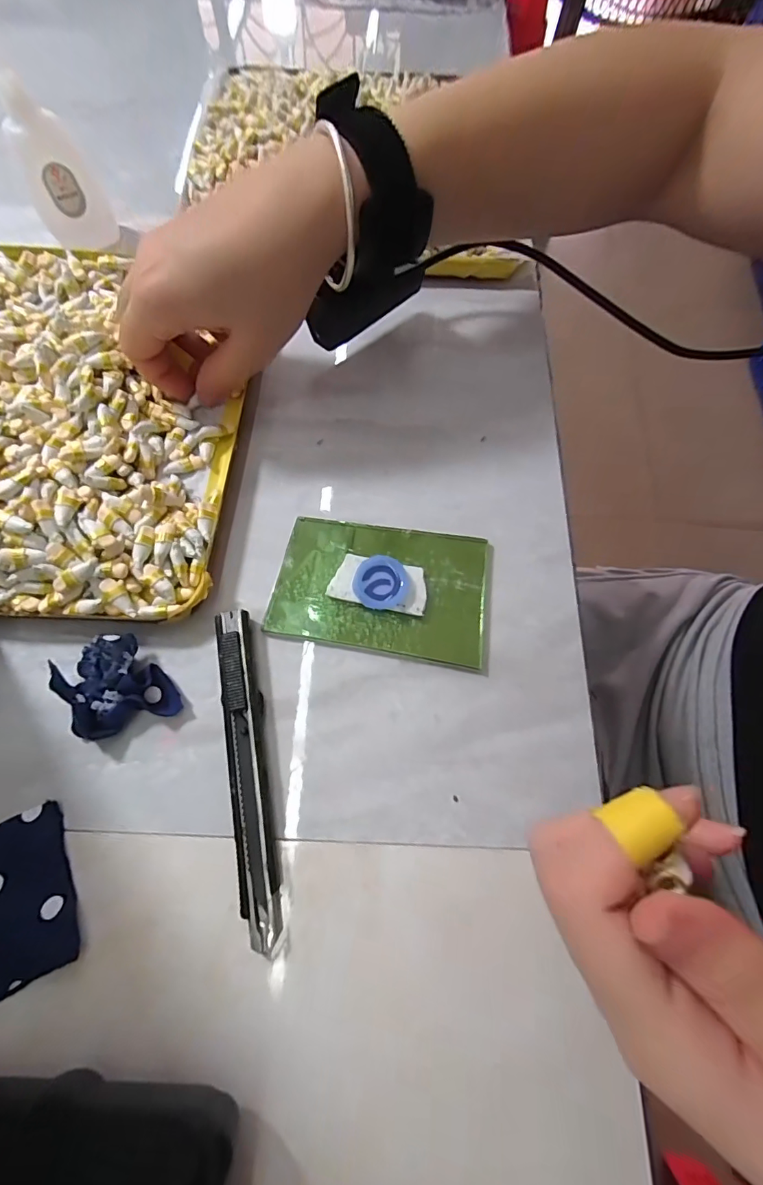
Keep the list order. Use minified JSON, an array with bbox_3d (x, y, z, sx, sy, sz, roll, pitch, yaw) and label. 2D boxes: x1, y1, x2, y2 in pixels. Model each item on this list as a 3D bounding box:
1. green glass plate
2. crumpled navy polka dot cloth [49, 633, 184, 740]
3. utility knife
[{"bbox_3d":[0.000,-0.004,0.225,0.102,0.009,0.066,10,68,1],"label":"green glass plate"},{"bbox_3d":[-0.118,0.043,0.199,0.038,0.016,0.044,-38,75,-16],"label":"crumpled navy polka dot cloth"},{"bbox_3d":[-0.058,0.073,0.192,0.015,0.011,0.133,-10,69,-7],"label":"utility knife"}]

